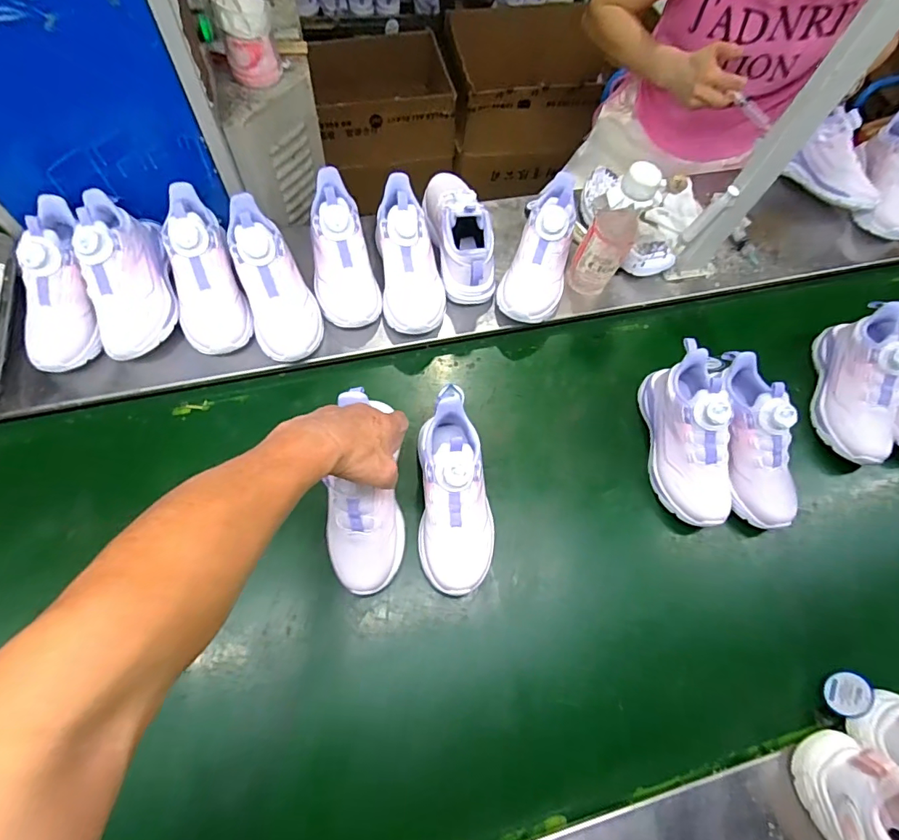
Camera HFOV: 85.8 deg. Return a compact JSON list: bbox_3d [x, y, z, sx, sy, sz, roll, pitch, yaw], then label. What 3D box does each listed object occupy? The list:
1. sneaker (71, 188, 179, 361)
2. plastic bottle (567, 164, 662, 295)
[{"bbox_3d":[-0.405,-0.183,0.605,0.088,0.089,0.213,-11,87,-8],"label":"sneaker"},{"bbox_3d":[0.214,-0.244,0.648,0.066,0.193,0.056,24,69,8],"label":"plastic bottle"}]

